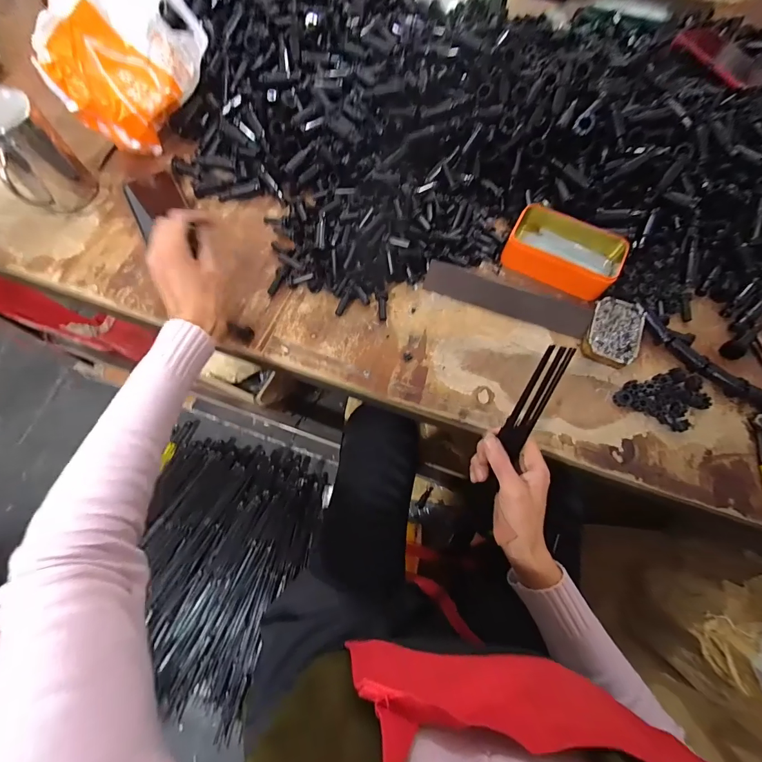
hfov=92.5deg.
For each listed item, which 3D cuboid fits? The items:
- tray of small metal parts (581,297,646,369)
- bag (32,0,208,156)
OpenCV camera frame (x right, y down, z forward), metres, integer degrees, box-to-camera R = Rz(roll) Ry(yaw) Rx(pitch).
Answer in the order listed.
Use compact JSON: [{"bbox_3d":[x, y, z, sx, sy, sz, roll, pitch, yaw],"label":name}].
[{"bbox_3d":[0.300,-0.065,0.469,0.062,0.013,0.091,22,70,6],"label":"tray of small metal parts"},{"bbox_3d":[-0.341,-0.428,0.490,0.110,0.150,0.211,30,72,9],"label":"bag"}]

